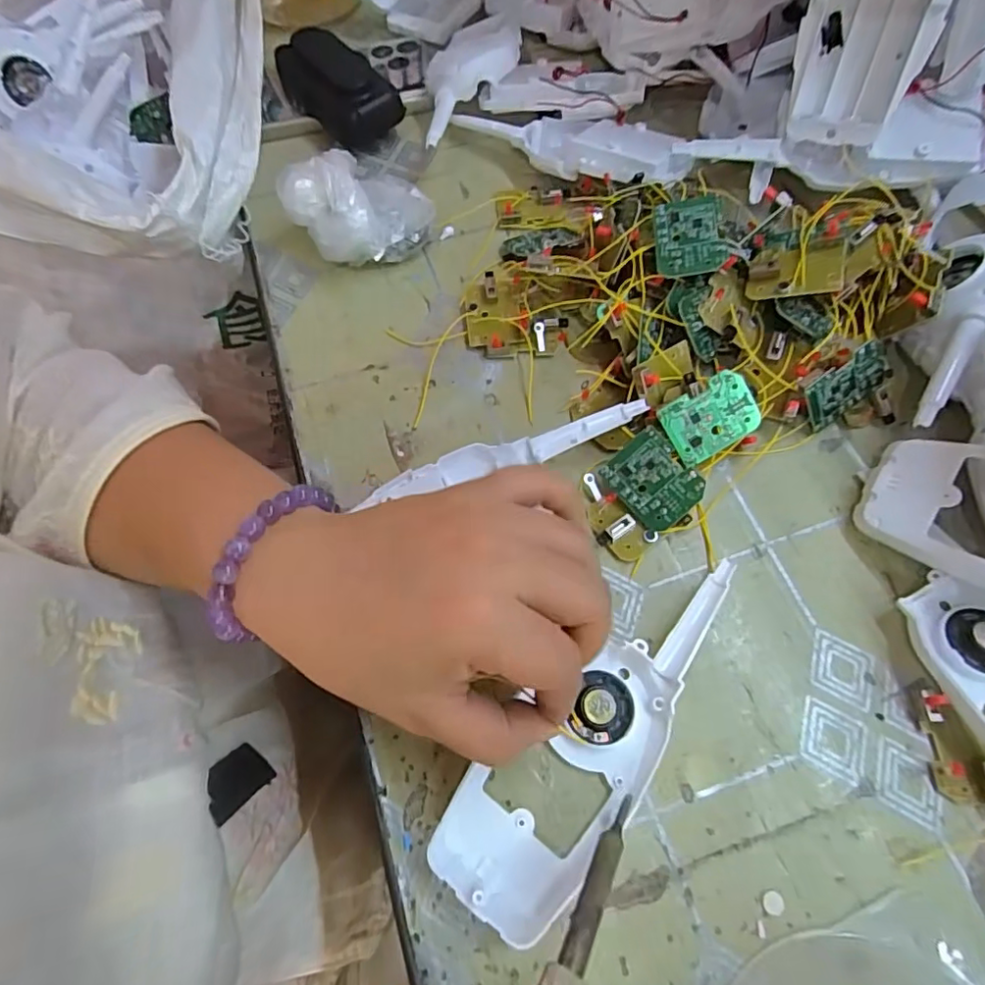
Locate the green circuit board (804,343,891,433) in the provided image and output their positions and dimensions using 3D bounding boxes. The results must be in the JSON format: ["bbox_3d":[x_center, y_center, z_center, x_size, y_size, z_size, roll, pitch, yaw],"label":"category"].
[{"bbox_3d":[0.175,-0.054,0.277,0.046,0.033,0.004,-39,40,5],"label":"green circuit board"}]

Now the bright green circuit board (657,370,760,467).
[{"bbox_3d":[0.105,-0.035,0.272,0.042,0.004,0.034,-31,106,9],"label":"bright green circuit board"}]

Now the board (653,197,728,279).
[{"bbox_3d":[0.099,-0.129,0.286,0.033,0.004,0.040,-4,81,18],"label":"board"}]

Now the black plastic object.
[{"bbox_3d":[-0.111,-0.283,0.398,0.051,0.037,0.098,-40,70,-14],"label":"black plastic object"}]

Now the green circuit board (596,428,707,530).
[{"bbox_3d":[0.076,-0.005,0.269,0.034,0.004,0.042,-42,80,9],"label":"green circuit board"}]

